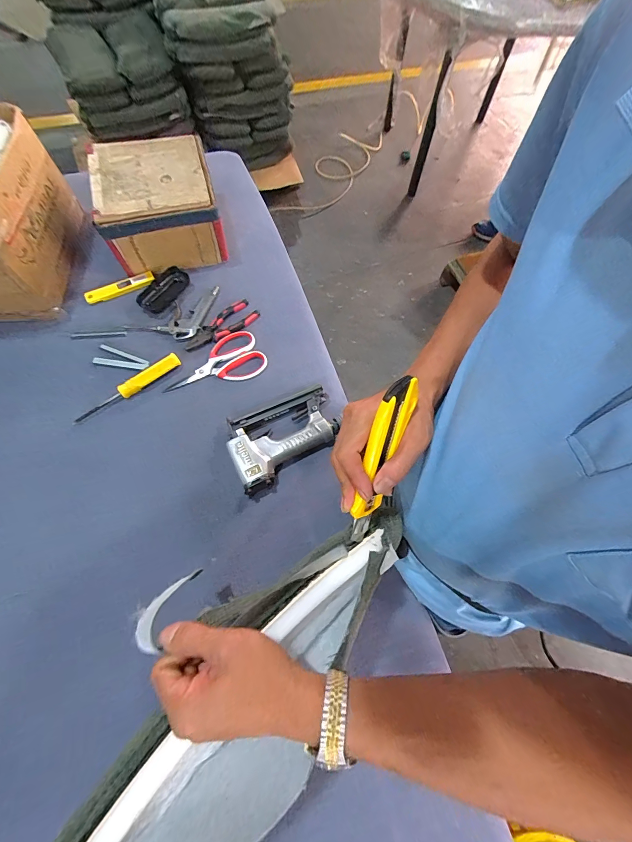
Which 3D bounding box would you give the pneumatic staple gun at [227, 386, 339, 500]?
[{"bbox_3d":[-0.049,0.027,0.568,0.185,0.040,0.134,-23,72,-10],"label":"pneumatic staple gun"}]

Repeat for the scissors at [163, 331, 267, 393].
[{"bbox_3d":[-0.185,-0.099,0.626,0.180,0.007,0.097,-29,73,-12],"label":"scissors"}]

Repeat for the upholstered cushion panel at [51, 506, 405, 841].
[{"bbox_3d":[-0.053,0.231,0.285,0.126,0.051,0.396,41,68,12],"label":"upholstered cushion panel"}]

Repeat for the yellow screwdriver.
[{"bbox_3d":[-0.334,-0.059,0.600,0.200,0.026,0.024,-36,74,-14],"label":"yellow screwdriver"}]

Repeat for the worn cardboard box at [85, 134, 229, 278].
[{"bbox_3d":[-0.308,-0.429,0.685,0.206,0.130,0.208,-14,70,-7],"label":"worn cardboard box"}]

